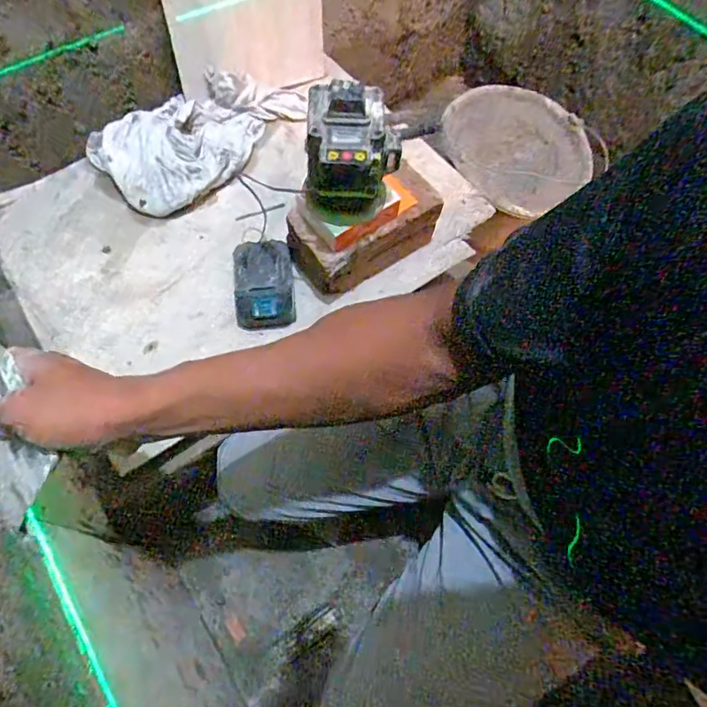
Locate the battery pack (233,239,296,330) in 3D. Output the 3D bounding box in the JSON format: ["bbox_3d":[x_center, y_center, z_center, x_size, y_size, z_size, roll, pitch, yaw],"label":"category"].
[{"bbox_3d":[-0.114,-0.093,0.650,0.078,0.053,0.115,-4,64,-5],"label":"battery pack"}]

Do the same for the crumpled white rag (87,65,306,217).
[{"bbox_3d":[-0.226,-0.350,0.764,0.326,0.075,0.190,-38,72,-19],"label":"crumpled white rag"}]

